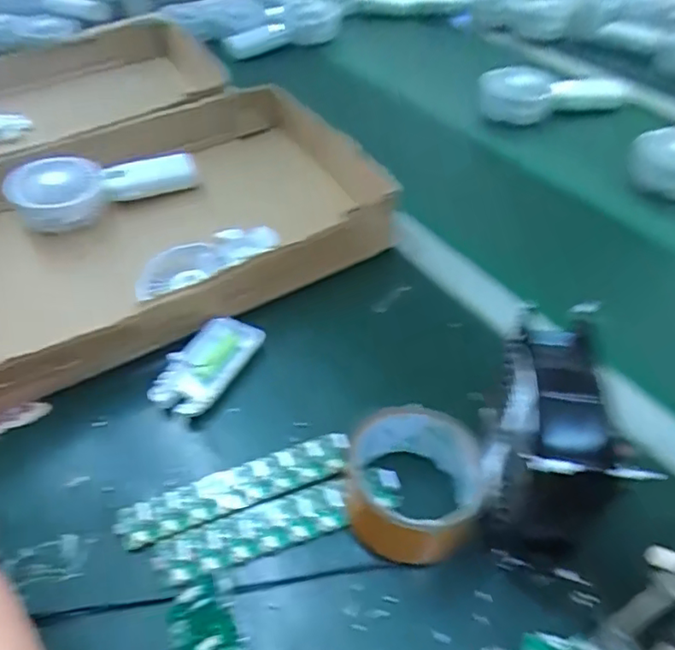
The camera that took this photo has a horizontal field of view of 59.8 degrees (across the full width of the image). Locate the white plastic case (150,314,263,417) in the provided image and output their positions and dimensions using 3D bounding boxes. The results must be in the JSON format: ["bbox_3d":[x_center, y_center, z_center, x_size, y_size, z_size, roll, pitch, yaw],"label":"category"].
[{"bbox_3d":[-0.107,0.031,0.480,0.048,0.025,0.098,22,51,21],"label":"white plastic case"}]

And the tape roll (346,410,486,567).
[{"bbox_3d":[0.051,0.101,0.392,0.087,0.046,0.096,0,46,2],"label":"tape roll"}]

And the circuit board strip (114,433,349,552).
[{"bbox_3d":[-0.070,0.113,0.408,0.161,0.009,0.032,-18,48,-14],"label":"circuit board strip"}]

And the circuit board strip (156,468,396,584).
[{"bbox_3d":[-0.037,0.131,0.391,0.162,0.006,0.034,-16,48,-13],"label":"circuit board strip"}]

